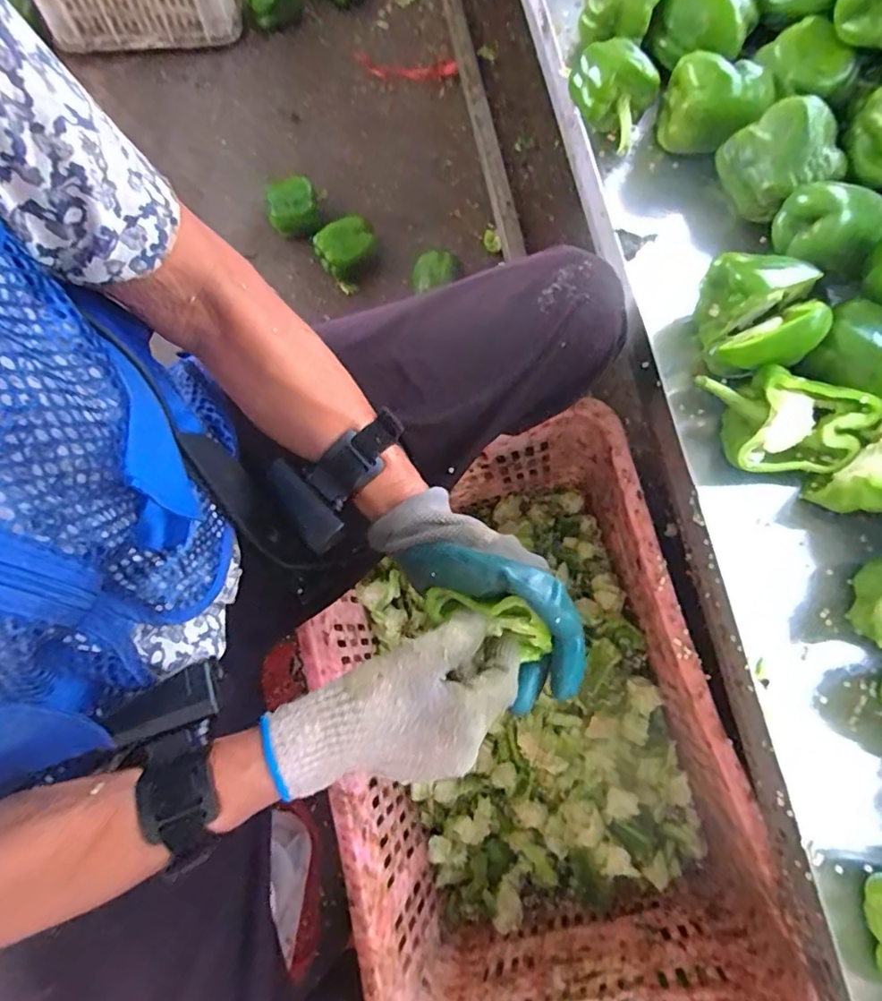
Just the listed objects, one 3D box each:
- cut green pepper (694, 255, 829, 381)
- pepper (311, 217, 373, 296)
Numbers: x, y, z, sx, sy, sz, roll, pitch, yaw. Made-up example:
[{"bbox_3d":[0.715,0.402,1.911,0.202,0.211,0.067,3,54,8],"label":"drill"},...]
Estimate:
[{"bbox_3d":[0.246,-0.139,0.433,0.073,0.073,0.091,7,75,1],"label":"cut green pepper"},{"bbox_3d":[-0.148,-0.396,0.878,0.092,0.086,0.080,-43,79,-11],"label":"pepper"}]

